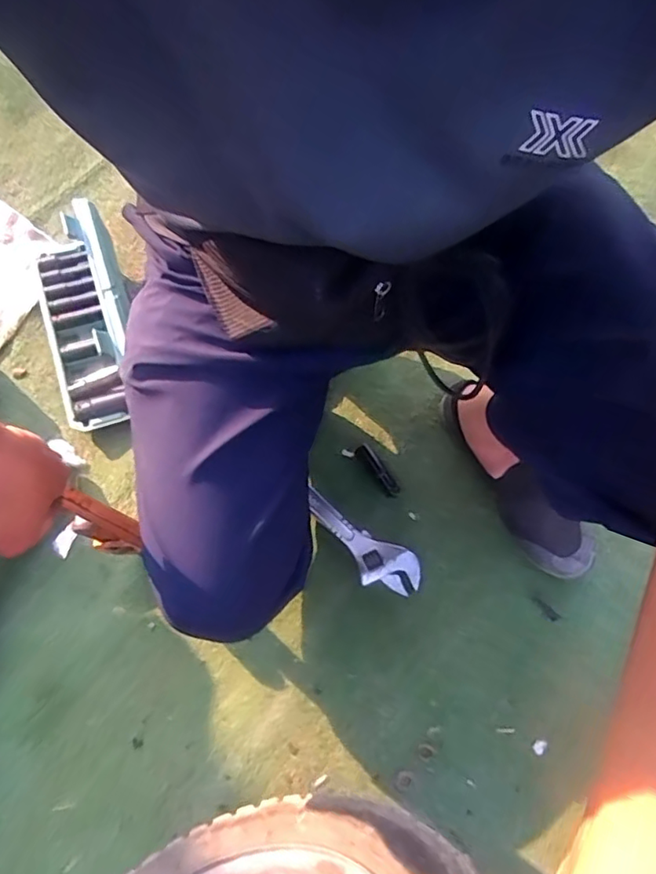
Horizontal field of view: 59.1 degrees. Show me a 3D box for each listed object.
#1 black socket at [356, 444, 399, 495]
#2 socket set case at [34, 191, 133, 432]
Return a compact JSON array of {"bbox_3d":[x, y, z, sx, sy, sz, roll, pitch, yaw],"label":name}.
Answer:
[{"bbox_3d":[0.066,0.043,0.769,0.018,0.026,0.080,-37,78,-10],"label":"black socket"},{"bbox_3d":[-0.336,-0.177,0.778,0.131,0.099,0.311,-18,76,-5],"label":"socket set case"}]

